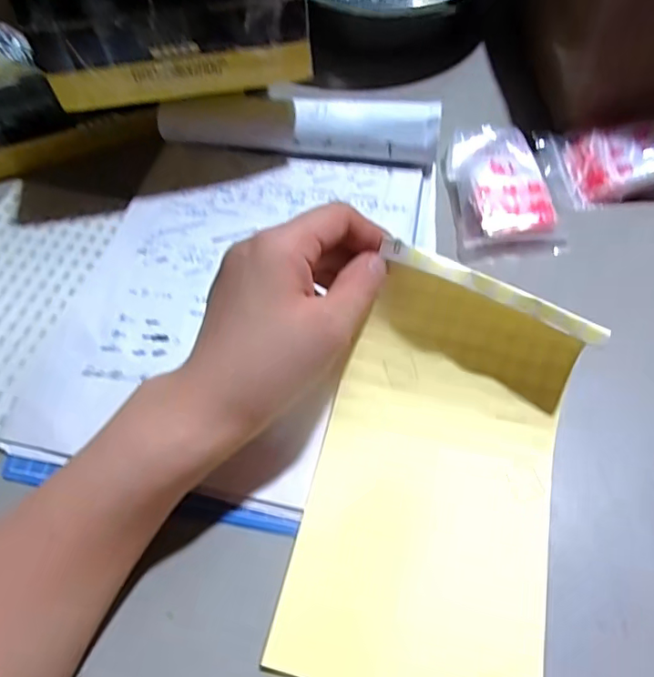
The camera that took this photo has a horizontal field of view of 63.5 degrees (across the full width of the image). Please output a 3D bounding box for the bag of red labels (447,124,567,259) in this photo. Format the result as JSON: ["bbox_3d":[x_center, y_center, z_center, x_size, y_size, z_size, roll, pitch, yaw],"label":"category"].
[{"bbox_3d":[0.124,-0.114,0.389,0.068,0.020,0.117,-7,60,-2],"label":"bag of red labels"}]

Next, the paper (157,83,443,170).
[{"bbox_3d":[-0.022,-0.162,0.403,0.209,0.039,0.033,7,60,6],"label":"paper"}]

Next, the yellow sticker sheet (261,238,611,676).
[{"bbox_3d":[0.056,0.068,0.258,0.123,0.078,0.196,13,61,10],"label":"yellow sticker sheet"}]

